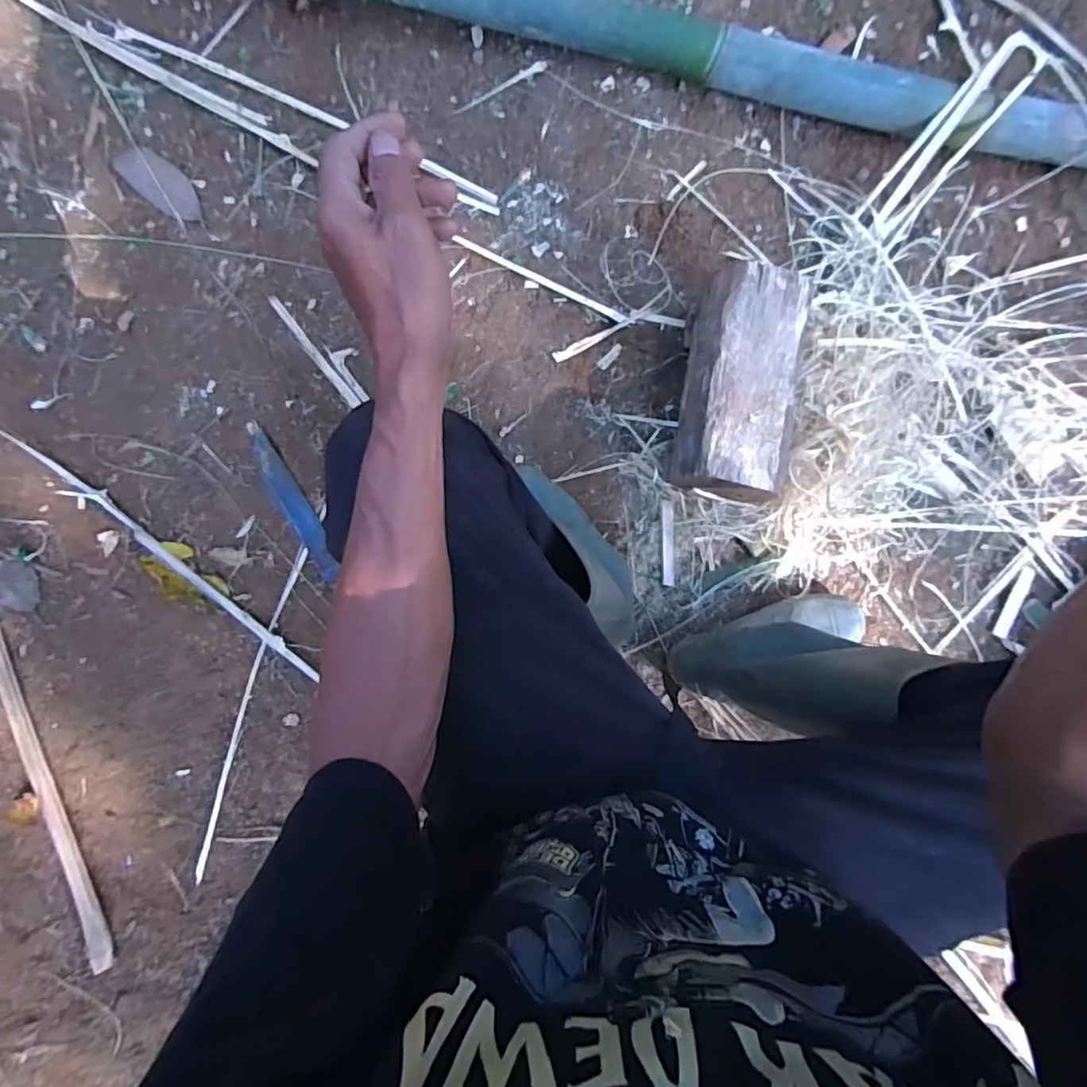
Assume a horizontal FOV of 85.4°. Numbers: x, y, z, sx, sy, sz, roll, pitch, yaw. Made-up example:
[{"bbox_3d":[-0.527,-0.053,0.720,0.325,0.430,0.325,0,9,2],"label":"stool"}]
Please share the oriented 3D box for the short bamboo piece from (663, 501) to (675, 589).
[{"bbox_3d":[0.169,-0.001,0.793,0.016,0.004,0.114,0,88,-1],"label":"short bamboo piece"}]

